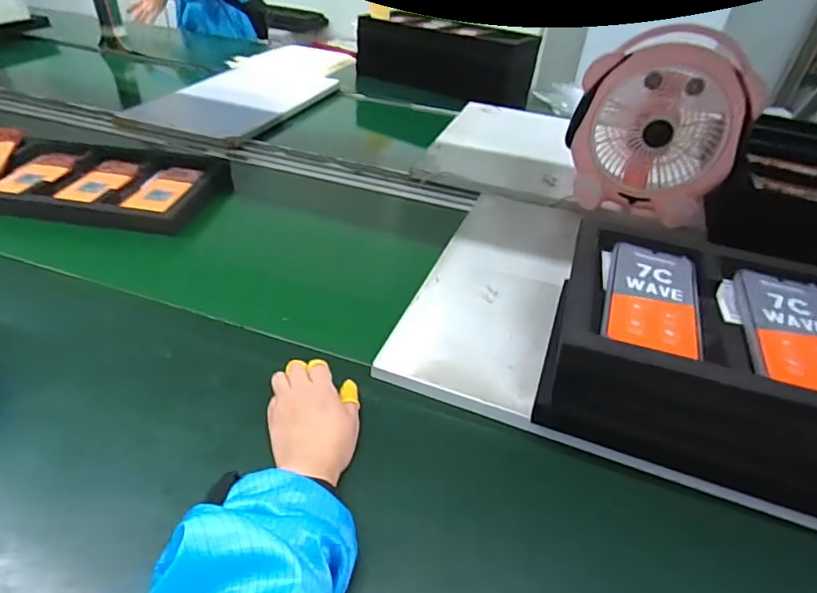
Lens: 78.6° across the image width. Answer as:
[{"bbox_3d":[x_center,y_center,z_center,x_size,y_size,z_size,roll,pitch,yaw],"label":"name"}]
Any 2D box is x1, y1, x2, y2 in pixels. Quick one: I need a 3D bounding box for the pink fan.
[{"bbox_3d":[0.388,-0.247,0.784,0.228,0.275,0.150,33,46,31],"label":"pink fan"}]

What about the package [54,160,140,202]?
[{"bbox_3d":[-0.511,-0.199,0.838,0.080,0.006,0.172,2,38,-4],"label":"package"}]

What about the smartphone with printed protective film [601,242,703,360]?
[{"bbox_3d":[0.225,-0.003,0.460,0.076,0.015,0.146,16,39,14],"label":"smartphone with printed protective film"}]

